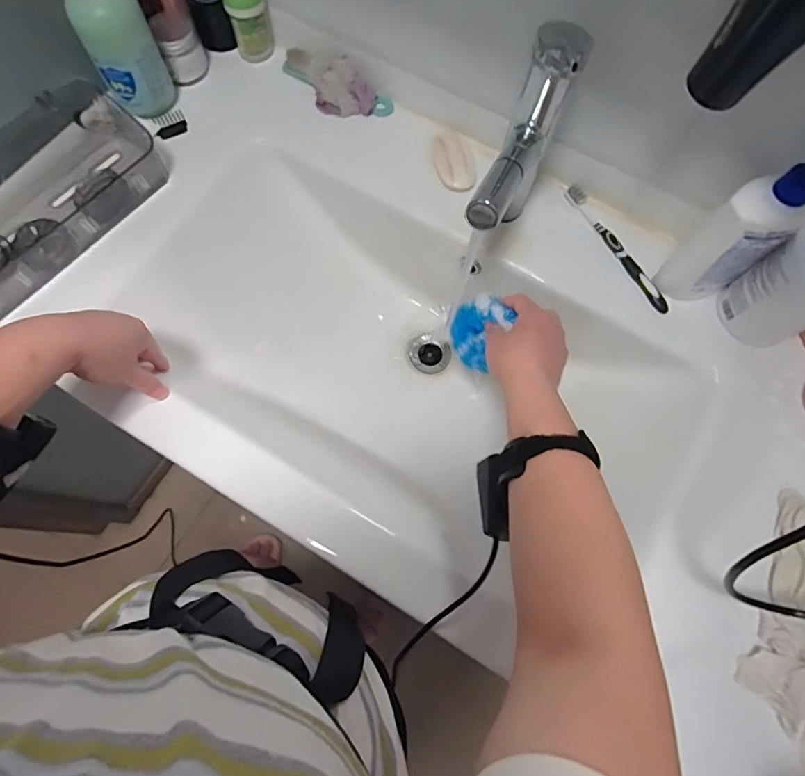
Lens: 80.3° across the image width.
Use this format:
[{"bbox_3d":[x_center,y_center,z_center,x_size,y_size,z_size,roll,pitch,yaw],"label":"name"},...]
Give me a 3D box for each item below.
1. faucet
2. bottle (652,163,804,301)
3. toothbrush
[{"bbox_3d":[0.102,-0.191,0.455,0.042,0.192,0.159,21,72,5],"label":"faucet"},{"bbox_3d":[0.324,-0.153,0.449,0.069,0.187,0.059,-29,75,-11],"label":"bottle"},{"bbox_3d":[0.248,-0.162,0.552,0.015,0.023,0.181,-29,75,-11],"label":"toothbrush"}]

